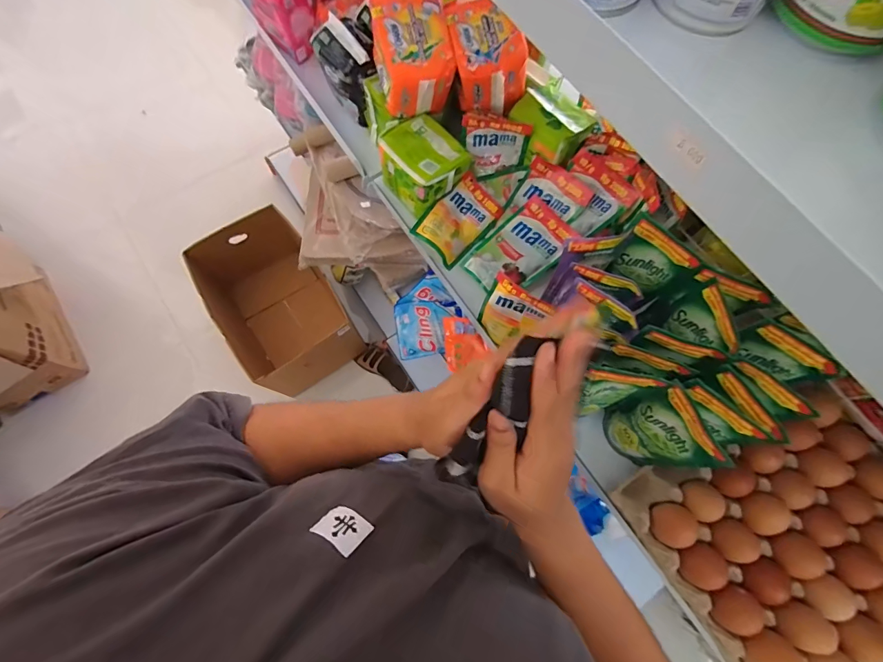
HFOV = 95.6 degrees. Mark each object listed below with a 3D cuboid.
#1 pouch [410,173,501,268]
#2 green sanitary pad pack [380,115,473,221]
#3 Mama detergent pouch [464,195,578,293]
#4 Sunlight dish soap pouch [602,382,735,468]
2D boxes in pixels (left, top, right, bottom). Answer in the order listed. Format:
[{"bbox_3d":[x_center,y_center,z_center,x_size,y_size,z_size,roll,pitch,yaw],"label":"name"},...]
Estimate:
[{"bbox_3d":[0.025,-0.157,0.575,0.118,0.022,0.081,-47,105,-11],"label":"pouch"},{"bbox_3d":[-0.026,-0.232,0.559,0.092,0.070,0.103,-41,79,-13],"label":"green sanitary pad pack"},{"bbox_3d":[0.108,-0.110,0.556,0.143,0.026,0.086,-41,79,-13],"label":"Mama detergent pouch"},{"bbox_3d":[0.233,0.114,0.446,0.029,0.143,0.082,-24,75,-9],"label":"Sunlight dish soap pouch"}]

